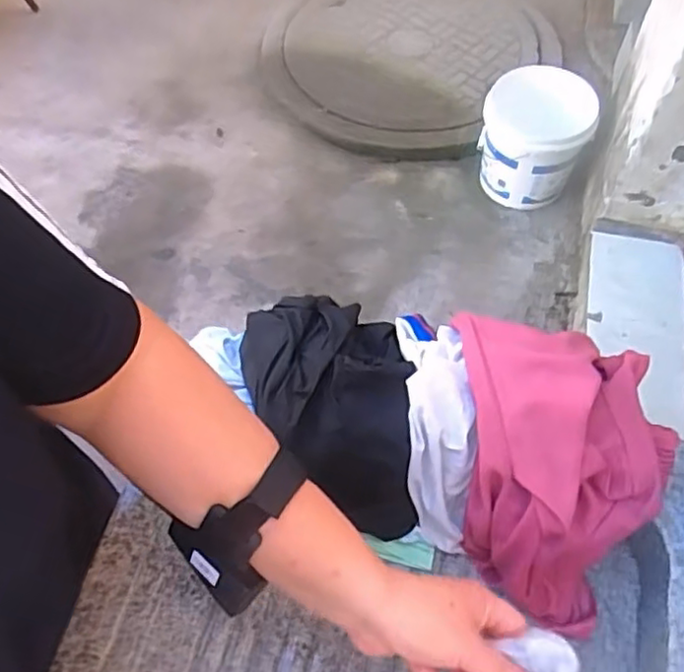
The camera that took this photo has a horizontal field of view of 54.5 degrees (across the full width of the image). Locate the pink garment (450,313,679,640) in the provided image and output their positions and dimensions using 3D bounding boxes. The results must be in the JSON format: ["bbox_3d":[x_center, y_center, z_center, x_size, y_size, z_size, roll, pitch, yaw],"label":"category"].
[{"bbox_3d":[0.175,0.102,0.534,0.153,0.158,0.223,-2,58,-1],"label":"pink garment"}]

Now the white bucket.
[{"bbox_3d":[0.493,-0.515,1.746,0.273,0.261,0.260,0,58,0],"label":"white bucket"}]

